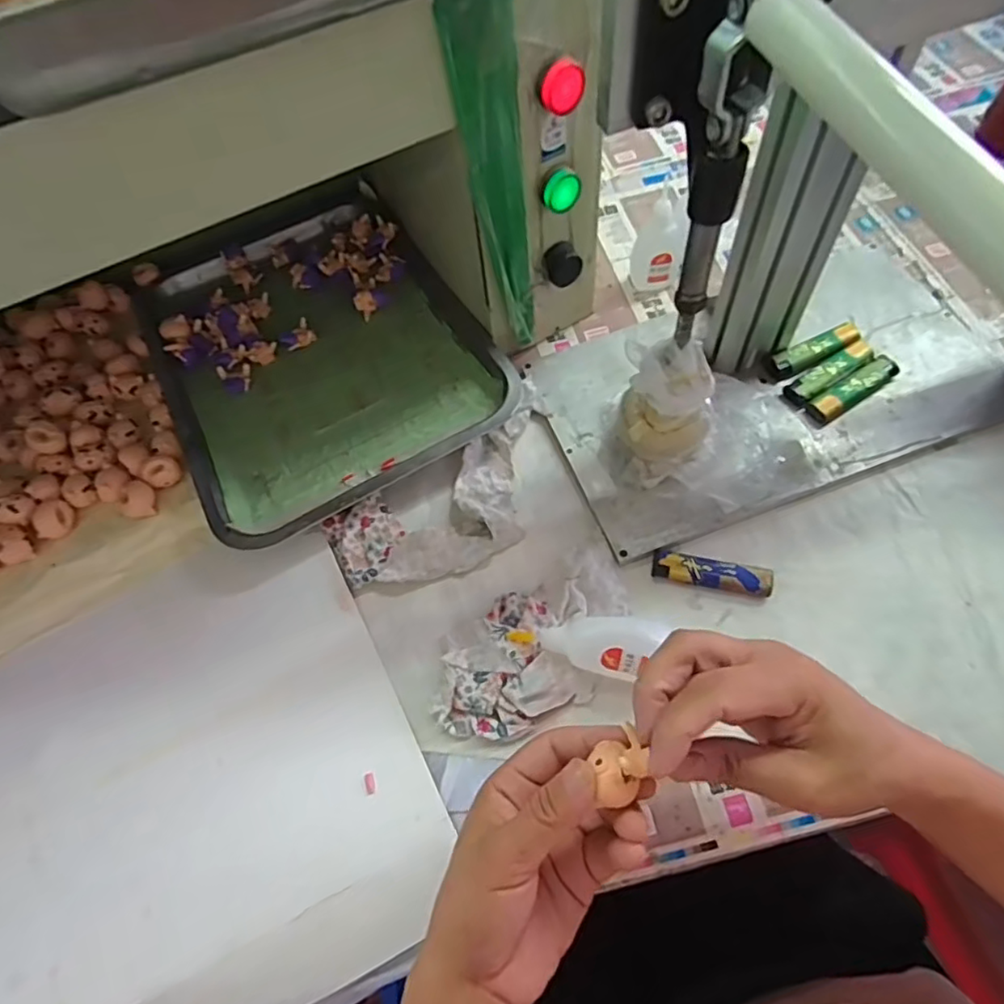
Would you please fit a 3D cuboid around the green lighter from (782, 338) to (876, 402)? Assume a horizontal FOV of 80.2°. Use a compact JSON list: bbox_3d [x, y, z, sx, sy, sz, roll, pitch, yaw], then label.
[{"bbox_3d":[0.263,-0.104,0.478,0.076,0.015,0.021,-31,66,-11],"label":"green lighter"}]

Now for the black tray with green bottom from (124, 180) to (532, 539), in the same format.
[{"bbox_3d":[-0.171,-0.149,0.529,0.260,0.023,0.357,-28,66,-10],"label":"black tray with green bottom"}]

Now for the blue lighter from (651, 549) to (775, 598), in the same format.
[{"bbox_3d":[0.146,0.049,0.416,0.079,0.012,0.021,12,65,9],"label":"blue lighter"}]

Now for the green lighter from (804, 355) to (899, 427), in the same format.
[{"bbox_3d":[0.276,-0.088,0.467,0.079,0.016,0.021,-31,66,-11],"label":"green lighter"}]

